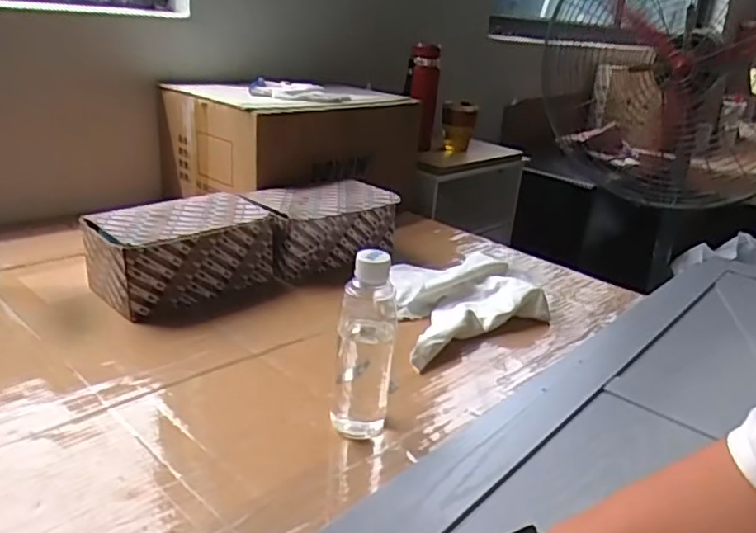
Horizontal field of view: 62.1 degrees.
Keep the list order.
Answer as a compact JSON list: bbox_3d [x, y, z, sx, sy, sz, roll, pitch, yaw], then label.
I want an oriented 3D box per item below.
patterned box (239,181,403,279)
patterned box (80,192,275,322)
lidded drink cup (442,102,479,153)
[{"bbox_3d":[-0.095,-0.069,1.066,0.234,0.111,0.151,-13,27,-39],"label":"patterned box"},{"bbox_3d":[-0.290,-0.023,0.922,0.155,0.113,0.237,21,26,36],"label":"patterned box"},{"bbox_3d":[0.198,-0.340,1.547,0.077,0.131,0.076,8,21,9],"label":"lidded drink cup"}]

